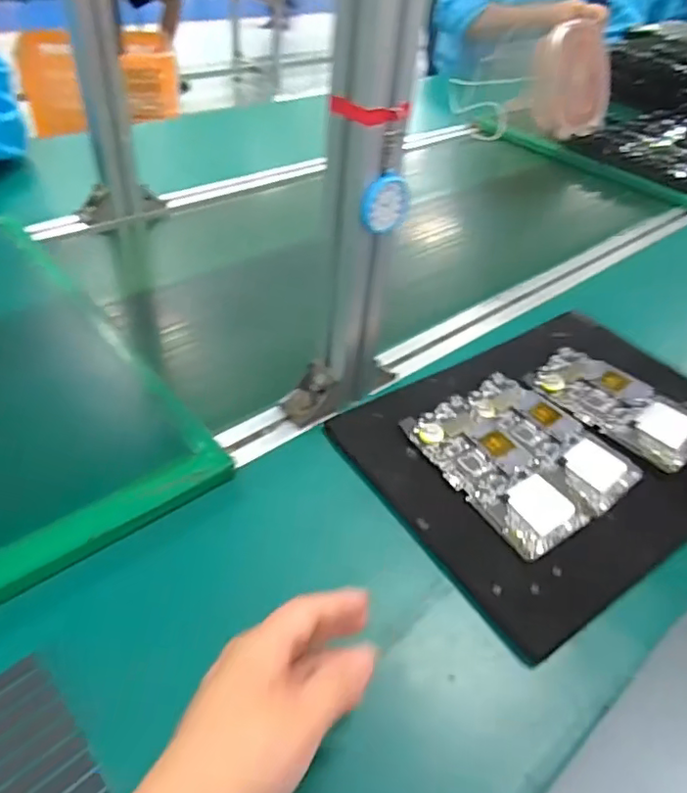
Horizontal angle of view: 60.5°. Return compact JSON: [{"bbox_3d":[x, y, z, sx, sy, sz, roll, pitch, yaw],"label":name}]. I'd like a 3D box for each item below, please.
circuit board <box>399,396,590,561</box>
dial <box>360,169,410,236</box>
[{"bbox_3d":[0.121,0.059,0.485,0.072,0.011,0.152,-24,52,-27],"label":"circuit board"},{"bbox_3d":[0.030,-0.137,0.418,0.037,0.042,0.009,-22,48,-29],"label":"dial"}]

